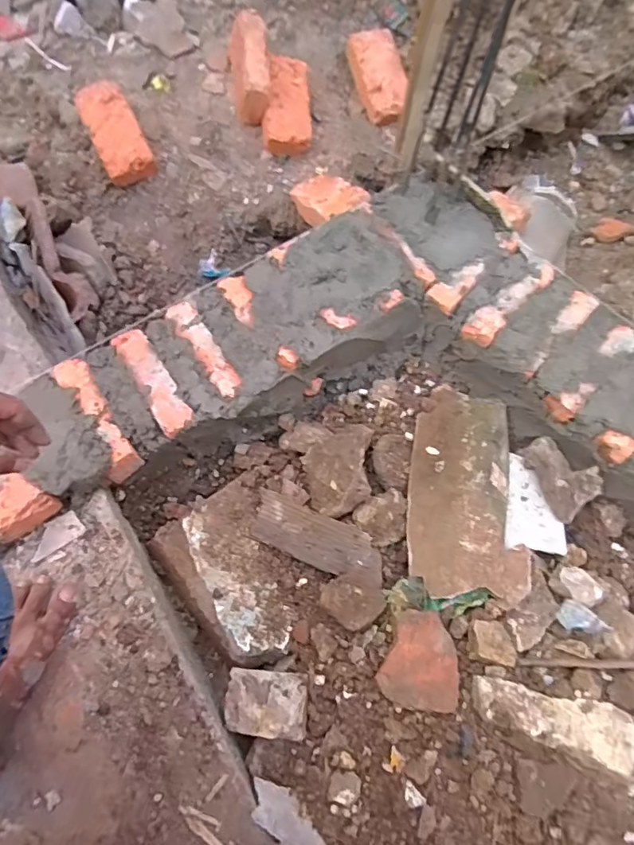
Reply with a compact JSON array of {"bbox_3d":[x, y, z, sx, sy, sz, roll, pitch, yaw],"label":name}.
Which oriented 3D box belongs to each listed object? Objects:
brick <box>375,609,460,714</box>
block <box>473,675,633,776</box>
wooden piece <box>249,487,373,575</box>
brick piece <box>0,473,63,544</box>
[{"bbox_3d":[0.117,0.265,0.580,0.084,0.023,0.099,10,70,4],"label":"brick"},{"bbox_3d":[0.261,0.324,0.563,0.175,0.033,0.058,16,71,6],"label":"block"},{"bbox_3d":[-0.011,0.139,0.641,0.144,0.023,0.060,24,72,9],"label":"wooden piece"},{"bbox_3d":[-0.347,0.102,0.604,0.053,0.049,0.073,41,73,14],"label":"brick piece"}]

